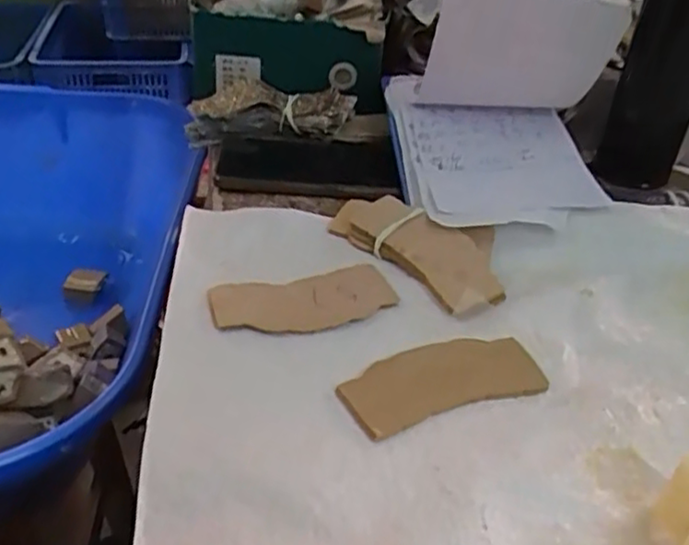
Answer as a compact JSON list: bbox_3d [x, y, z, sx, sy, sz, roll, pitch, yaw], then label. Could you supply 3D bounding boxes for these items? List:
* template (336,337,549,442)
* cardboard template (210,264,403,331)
[{"bbox_3d":[0.051,0.058,0.372,0.111,0.006,0.052,-10,36,-24],"label":"template"},{"bbox_3d":[-0.023,0.016,0.411,0.112,0.008,0.049,-10,38,-20],"label":"cardboard template"}]

